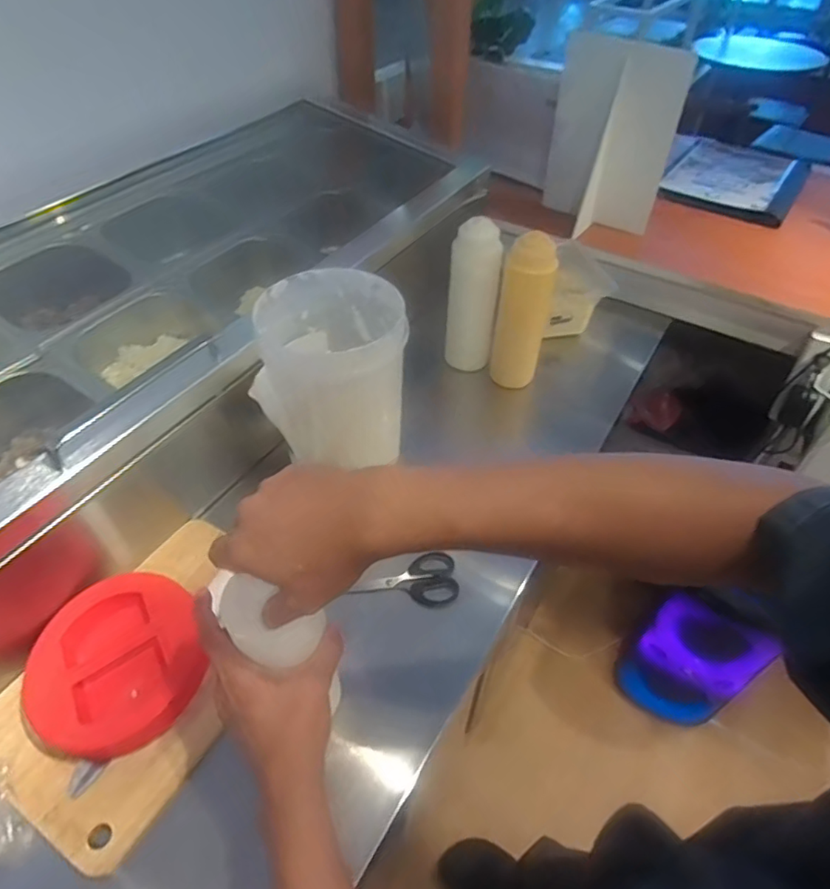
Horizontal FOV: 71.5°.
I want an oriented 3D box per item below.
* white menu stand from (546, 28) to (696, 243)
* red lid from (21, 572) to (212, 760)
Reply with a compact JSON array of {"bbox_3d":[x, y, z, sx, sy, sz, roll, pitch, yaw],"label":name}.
[{"bbox_3d":[0.345,-0.527,1.030,0.209,0.310,0.085,16,49,13],"label":"white menu stand"},{"bbox_3d":[-0.286,0.207,0.552,0.151,0.039,0.151,1,47,-1],"label":"red lid"}]

